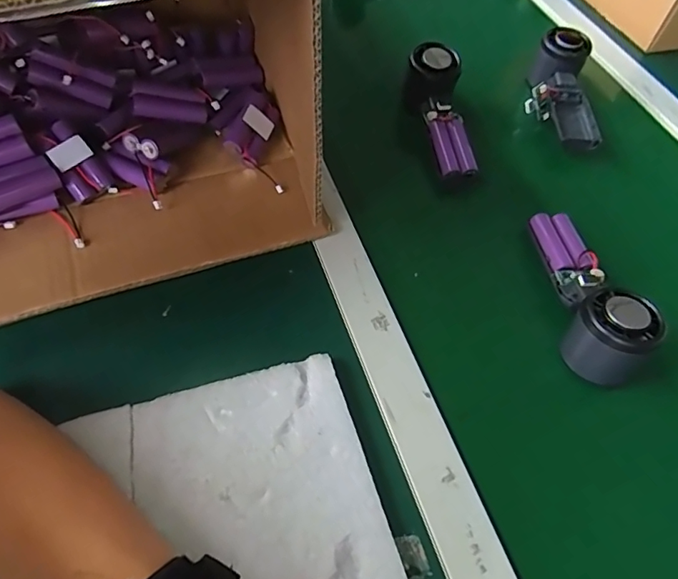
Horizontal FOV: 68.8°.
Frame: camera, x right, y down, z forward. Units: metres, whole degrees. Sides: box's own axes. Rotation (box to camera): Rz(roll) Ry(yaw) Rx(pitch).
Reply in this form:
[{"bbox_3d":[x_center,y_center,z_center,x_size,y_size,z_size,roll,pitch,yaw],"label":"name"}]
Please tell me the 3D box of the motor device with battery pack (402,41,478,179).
[{"bbox_3d":[0.107,-0.178,0.515,0.048,0.050,0.149,-7,71,-10],"label":"motor device with battery pack"}]

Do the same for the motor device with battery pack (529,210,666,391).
[{"bbox_3d":[0.200,-0.007,0.398,0.045,0.058,0.158,2,56,-3],"label":"motor device with battery pack"}]

